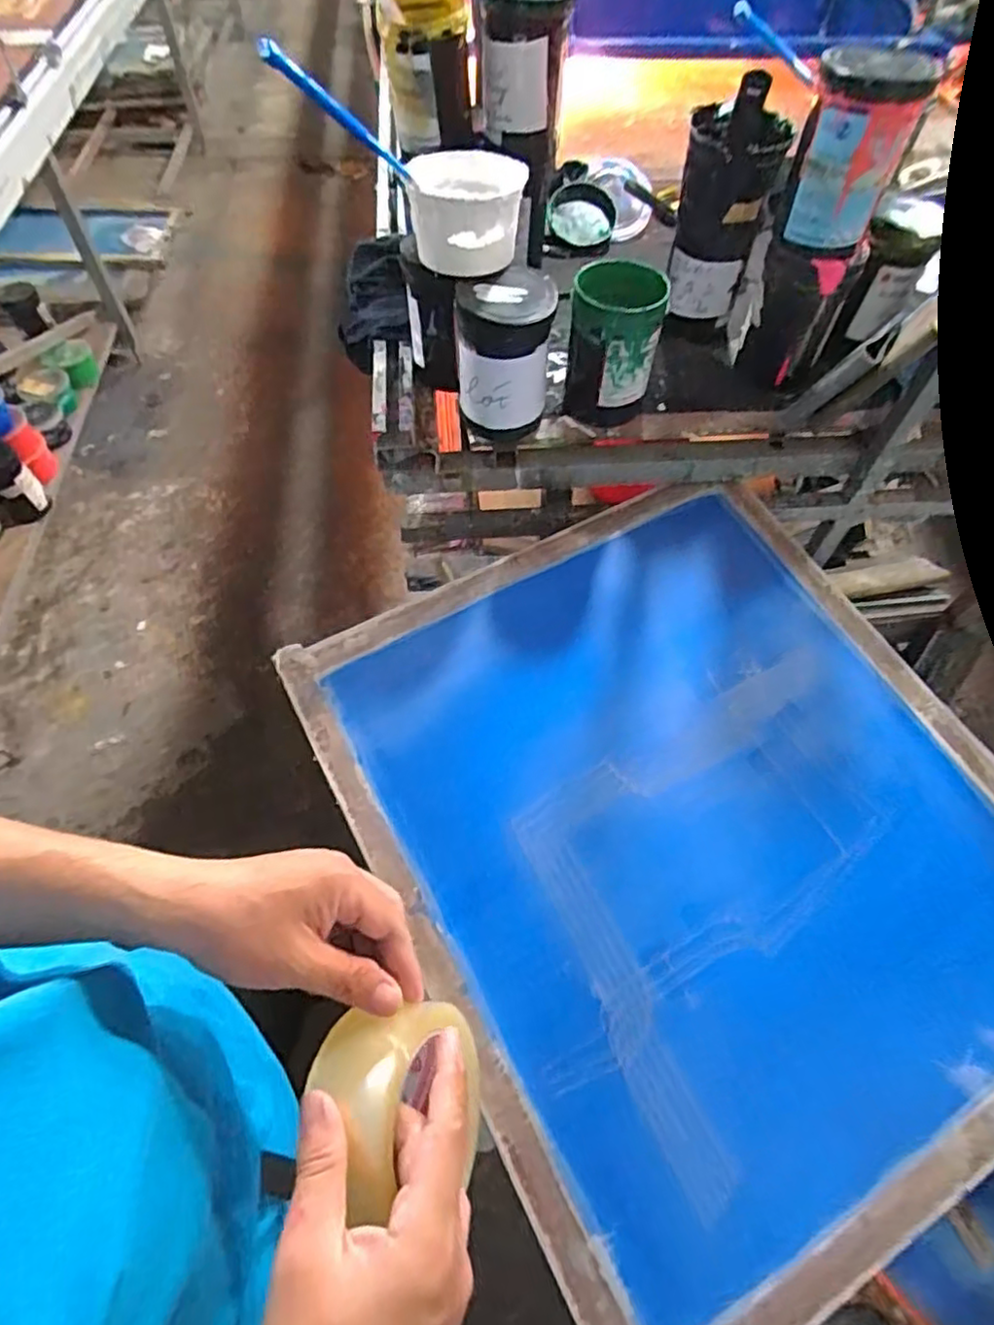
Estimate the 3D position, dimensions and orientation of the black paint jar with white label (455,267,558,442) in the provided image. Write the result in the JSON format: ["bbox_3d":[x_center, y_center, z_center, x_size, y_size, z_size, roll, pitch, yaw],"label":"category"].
[{"bbox_3d":[0.008,-0.364,0.777,0.110,0.157,0.103,1,58,-1],"label":"black paint jar with white label"}]

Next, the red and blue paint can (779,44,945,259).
[{"bbox_3d":[0.372,-0.541,0.691,0.102,0.158,0.098,0,65,-1],"label":"red and blue paint can"}]

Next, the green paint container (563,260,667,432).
[{"bbox_3d":[0.137,-0.374,0.788,0.103,0.155,0.094,10,58,4],"label":"green paint container"}]

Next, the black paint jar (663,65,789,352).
[{"bbox_3d":[0.272,-0.555,0.803,0.105,0.287,0.099,14,59,7],"label":"black paint jar"}]

